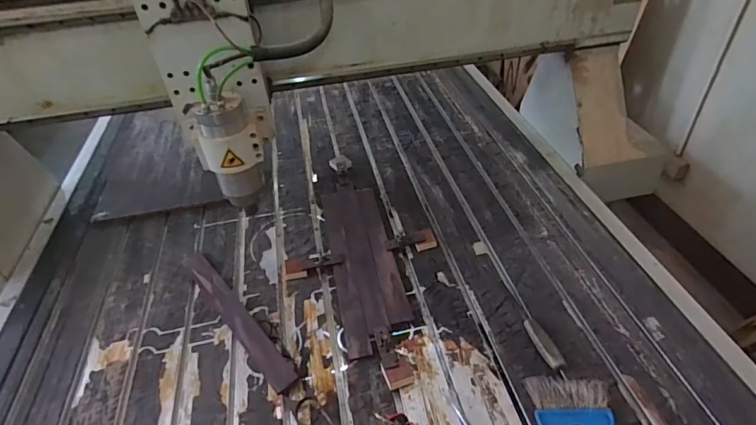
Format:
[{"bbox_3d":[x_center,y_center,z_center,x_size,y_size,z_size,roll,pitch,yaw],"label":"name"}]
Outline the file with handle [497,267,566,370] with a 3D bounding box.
[{"bbox_3d":[0.303,0.202,0.905,0.032,0.026,0.258,-10,42,-7],"label":"file with handle"}]

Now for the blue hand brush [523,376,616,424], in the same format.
[{"bbox_3d":[0.324,0.363,0.725,0.128,0.028,0.179,2,42,6],"label":"blue hand brush"}]

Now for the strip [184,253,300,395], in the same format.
[{"bbox_3d":[-0.310,0.210,0.953,0.051,0.027,0.453,-31,49,-27],"label":"strip"}]

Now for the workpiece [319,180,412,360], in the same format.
[{"bbox_3d":[-0.038,0.100,1.064,0.145,0.014,0.528,-10,42,-6],"label":"workpiece"}]

